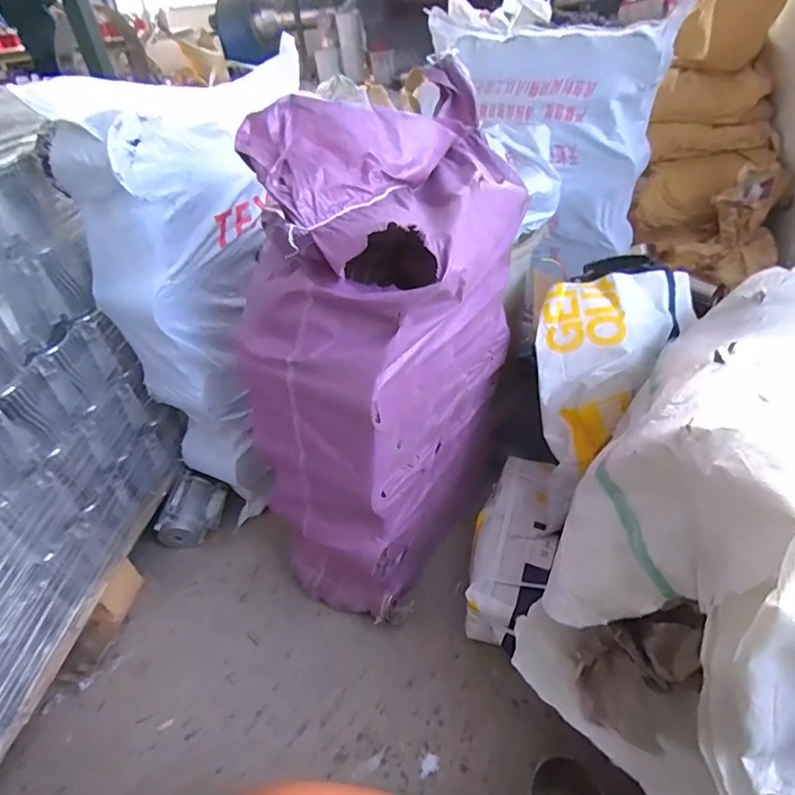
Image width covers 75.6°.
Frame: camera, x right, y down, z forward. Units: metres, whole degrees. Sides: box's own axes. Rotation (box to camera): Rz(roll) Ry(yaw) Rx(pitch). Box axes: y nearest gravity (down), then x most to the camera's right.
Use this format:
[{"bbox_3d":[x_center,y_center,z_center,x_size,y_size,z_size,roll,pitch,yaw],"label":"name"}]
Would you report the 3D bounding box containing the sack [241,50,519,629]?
[{"bbox_3d":[0.014,-0.063,0.900,0.302,0.786,0.526,20,46,30],"label":"sack"}]

